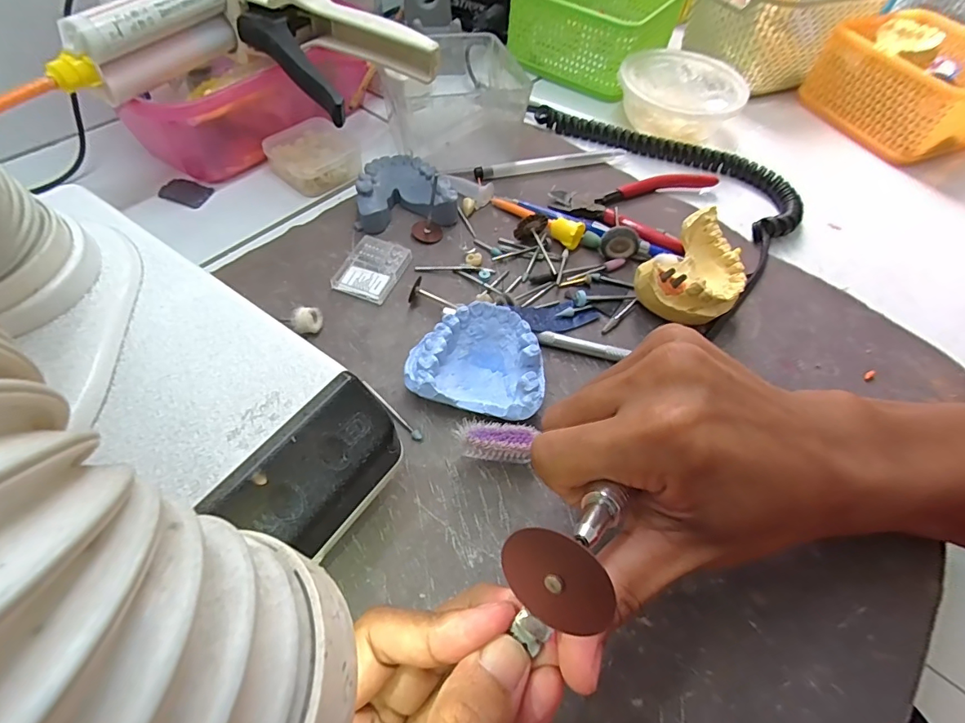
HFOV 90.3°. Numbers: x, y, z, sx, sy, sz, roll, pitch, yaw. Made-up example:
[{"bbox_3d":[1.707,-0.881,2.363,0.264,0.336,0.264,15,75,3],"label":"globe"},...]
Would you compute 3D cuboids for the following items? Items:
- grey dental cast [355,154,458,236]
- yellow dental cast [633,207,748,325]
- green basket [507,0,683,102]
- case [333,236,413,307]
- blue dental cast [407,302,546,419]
[{"bbox_3d":[-0.056,-0.117,0.330,0.066,0.023,0.055,-13,59,-13],"label":"grey dental cast"},{"bbox_3d":[0.130,-0.052,0.294,0.052,0.039,0.067,38,62,19],"label":"yellow dental cast"},{"bbox_3d":[0.110,-0.331,0.466,0.128,0.058,0.138,33,60,16],"label":"green basket"},{"bbox_3d":[-0.069,-0.058,0.301,0.035,0.005,0.046,18,57,7],"label":"case"},{"bbox_3d":[-0.001,0.001,0.253,0.067,0.029,0.056,14,57,5],"label":"blue dental cast"}]

